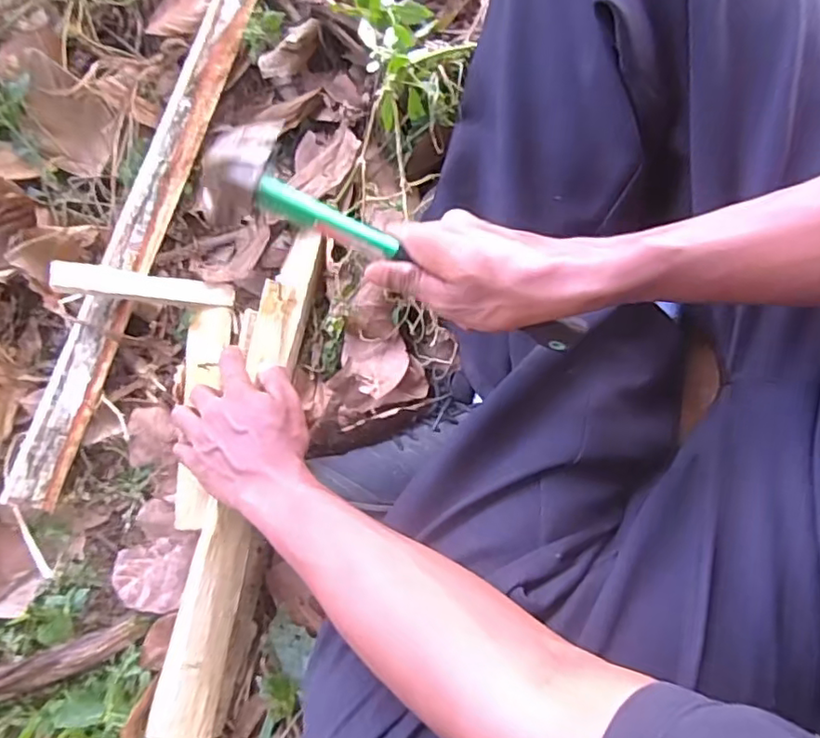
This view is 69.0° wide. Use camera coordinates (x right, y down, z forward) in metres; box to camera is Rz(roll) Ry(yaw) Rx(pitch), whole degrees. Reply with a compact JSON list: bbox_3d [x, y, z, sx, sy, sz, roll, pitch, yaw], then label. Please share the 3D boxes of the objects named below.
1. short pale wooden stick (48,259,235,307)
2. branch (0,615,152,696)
[{"bbox_3d":[-0.241,-0.074,0.548,0.151,0.022,0.025,5,76,-29],"label":"short pale wooden stick"},{"bbox_3d":[-0.301,0.249,0.499,0.160,0.018,0.025,-17,78,-19],"label":"branch"}]

